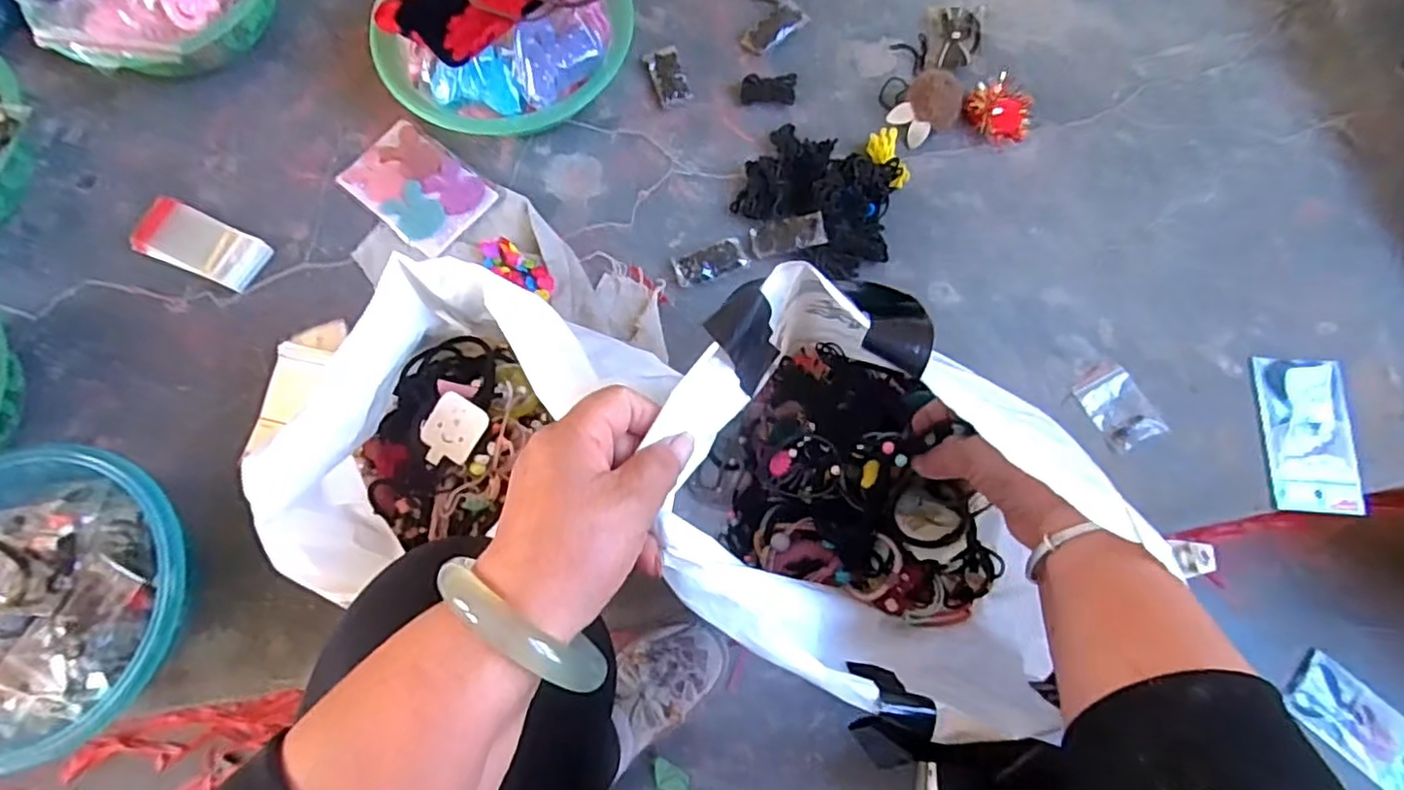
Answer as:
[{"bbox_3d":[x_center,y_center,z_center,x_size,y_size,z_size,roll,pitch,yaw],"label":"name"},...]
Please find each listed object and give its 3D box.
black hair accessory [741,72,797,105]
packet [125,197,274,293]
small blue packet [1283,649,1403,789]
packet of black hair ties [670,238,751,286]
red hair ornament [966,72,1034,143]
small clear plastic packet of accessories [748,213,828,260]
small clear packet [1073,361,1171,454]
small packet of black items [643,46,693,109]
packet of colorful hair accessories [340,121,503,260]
[{"bbox_3d":[0.068,-0.311,0.673,0.053,0.020,0.026,2,74,0],"label":"black hair accessory"},{"bbox_3d":[-0.474,-0.142,0.628,0.131,0.016,0.057,23,75,6],"label":"packet"},{"bbox_3d":[0.692,0.347,0.699,0.129,0.018,0.079,44,79,12],"label":"small blue packet"},{"bbox_3d":[0.007,-0.125,0.622,0.067,0.004,0.034,-18,75,-5],"label":"packet of black hair ties"},{"bbox_3d":[0.296,-0.281,0.662,0.055,0.030,0.066,-40,78,-11],"label":"red hair ornament"},{"bbox_3d":[0.080,-0.151,0.624,0.069,0.008,0.032,-10,73,14],"label":"small clear plastic packet of accessories"},{"bbox_3d":[0.370,0.008,0.591,0.049,0.012,0.078,-28,76,-8],"label":"small clear packet"},{"bbox_3d":[-0.034,-0.329,0.684,0.036,0.009,0.066,-19,75,-6],"label":"small packet of black items"},{"bbox_3d":[-0.279,-0.204,0.651,0.140,0.008,0.093,40,78,10],"label":"packet of colorful hair accessories"}]

